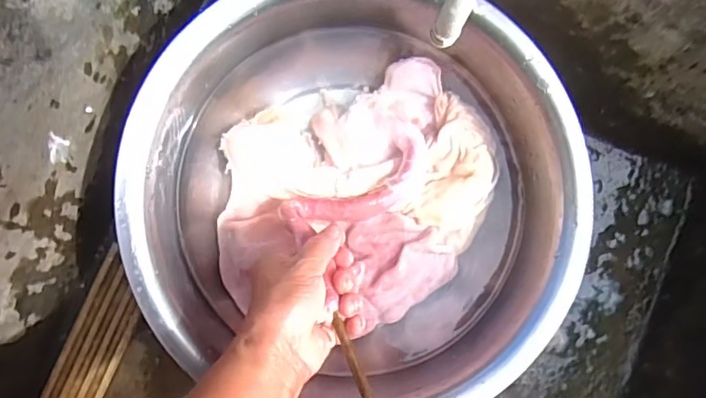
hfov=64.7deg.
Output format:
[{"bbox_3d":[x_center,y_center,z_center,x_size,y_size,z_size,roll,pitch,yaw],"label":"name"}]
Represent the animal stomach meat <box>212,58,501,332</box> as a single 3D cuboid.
[{"bbox_3d":[0.006,0.005,0.460,0.238,0.051,0.194,-23,92,-7],"label":"animal stomach meat"}]

